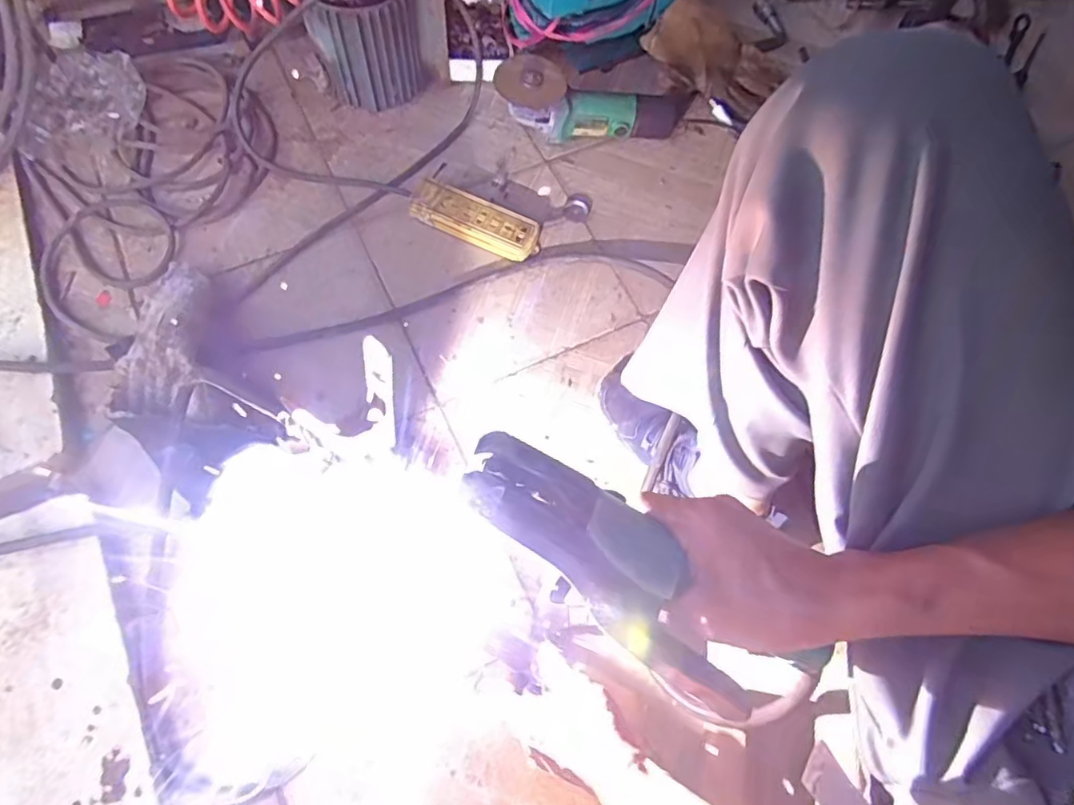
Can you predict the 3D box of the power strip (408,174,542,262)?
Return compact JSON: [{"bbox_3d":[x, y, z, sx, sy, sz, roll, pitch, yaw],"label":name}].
[{"bbox_3d":[-0.086,-0.251,0.809,0.184,0.029,0.064,23,69,6],"label":"power strip"}]

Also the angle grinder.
[{"bbox_3d":[0.085,-0.431,0.867,0.305,0.083,0.087,1,68,-18],"label":"angle grinder"}]

